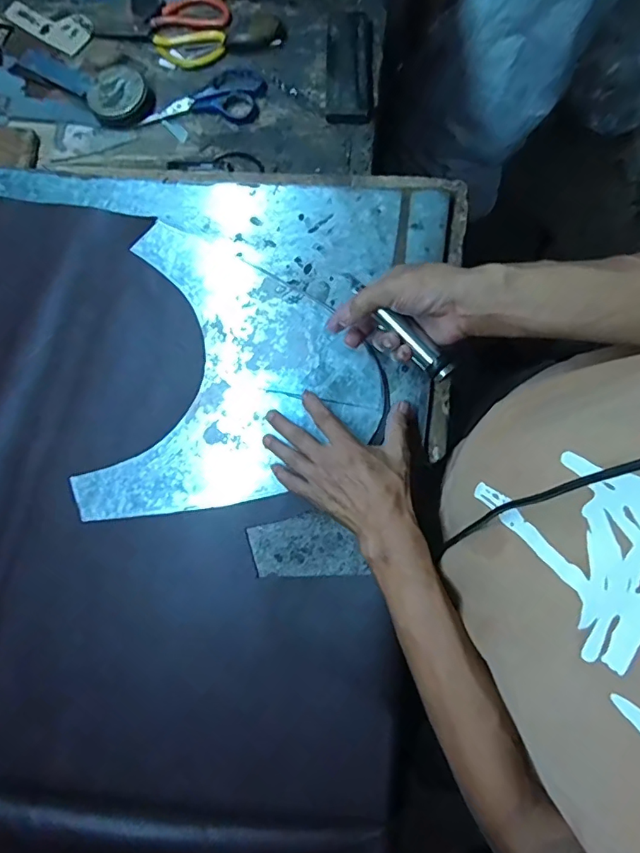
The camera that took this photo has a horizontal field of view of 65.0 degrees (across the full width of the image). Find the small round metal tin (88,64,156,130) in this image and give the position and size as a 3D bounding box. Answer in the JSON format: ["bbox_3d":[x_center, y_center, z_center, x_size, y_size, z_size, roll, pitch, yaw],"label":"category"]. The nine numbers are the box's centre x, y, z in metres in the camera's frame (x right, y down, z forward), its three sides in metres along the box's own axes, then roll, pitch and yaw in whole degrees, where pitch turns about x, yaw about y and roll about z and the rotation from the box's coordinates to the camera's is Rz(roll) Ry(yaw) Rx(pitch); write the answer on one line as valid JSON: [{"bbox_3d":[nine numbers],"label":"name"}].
[{"bbox_3d":[-0.252,-0.415,0.633,0.074,0.028,0.073,0,78,2],"label":"small round metal tin"}]

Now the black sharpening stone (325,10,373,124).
[{"bbox_3d":[0.037,-0.449,0.628,0.056,0.020,0.150,1,78,2],"label":"black sharpening stone"}]

